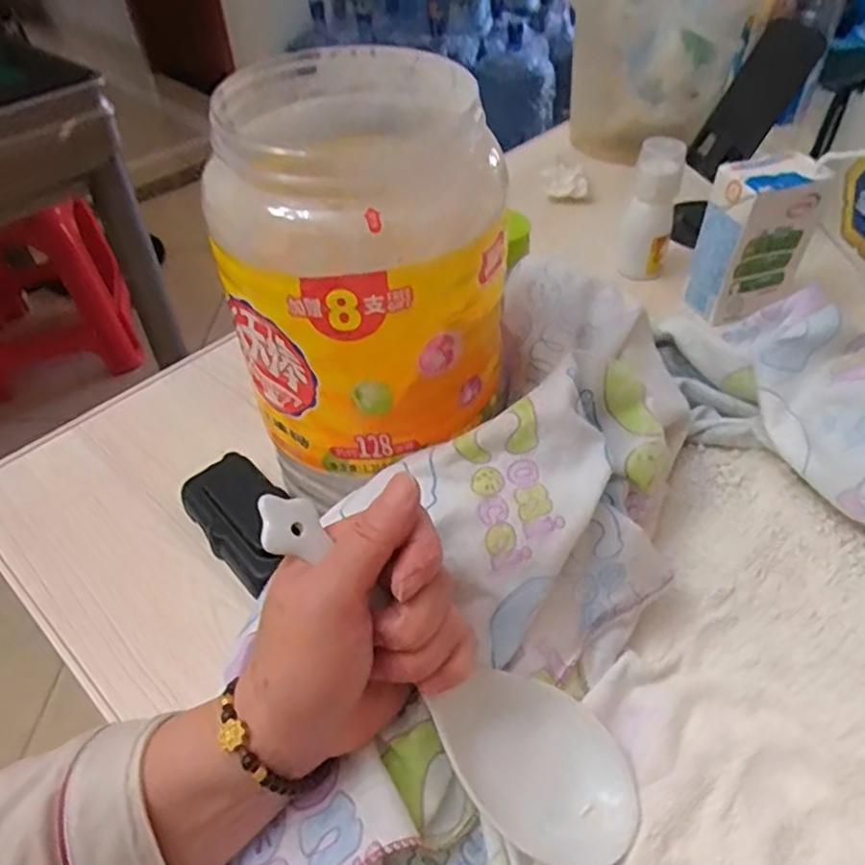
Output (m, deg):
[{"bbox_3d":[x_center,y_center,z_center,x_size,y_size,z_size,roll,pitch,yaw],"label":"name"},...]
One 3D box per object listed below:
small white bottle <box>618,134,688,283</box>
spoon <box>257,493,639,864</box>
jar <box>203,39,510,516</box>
[{"bbox_3d":[0.167,-0.169,0.517,0.034,0.100,0.035,13,48,16],"label":"small white bottle"},{"bbox_3d":[0.008,0.102,0.285,0.207,0.028,0.065,47,54,-10],"label":"spoon"},{"bbox_3d":[-0.038,-0.081,0.353,0.130,0.173,0.138,-13,46,-8],"label":"jar"}]

